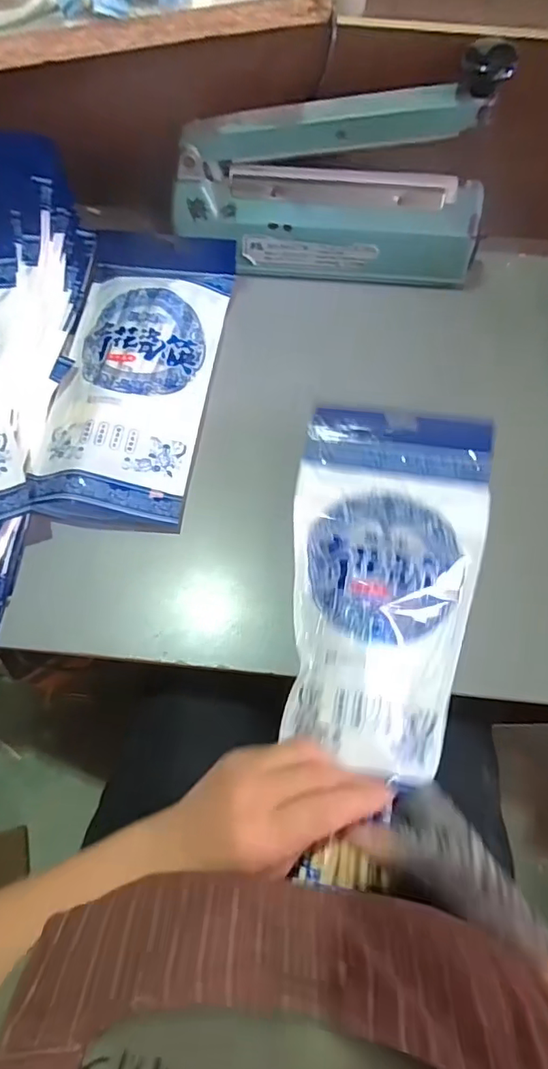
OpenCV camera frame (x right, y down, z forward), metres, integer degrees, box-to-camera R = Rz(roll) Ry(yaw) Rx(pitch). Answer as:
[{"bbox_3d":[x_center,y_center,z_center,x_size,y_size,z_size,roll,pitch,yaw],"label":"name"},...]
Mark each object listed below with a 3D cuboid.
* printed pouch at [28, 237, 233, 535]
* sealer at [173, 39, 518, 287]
[{"bbox_3d":[-0.130,-0.160,0.490,0.141,0.027,0.327,8,69,-2],"label":"printed pouch"},{"bbox_3d":[0.053,-0.324,0.480,0.295,0.161,0.064,2,69,1],"label":"sealer"}]

